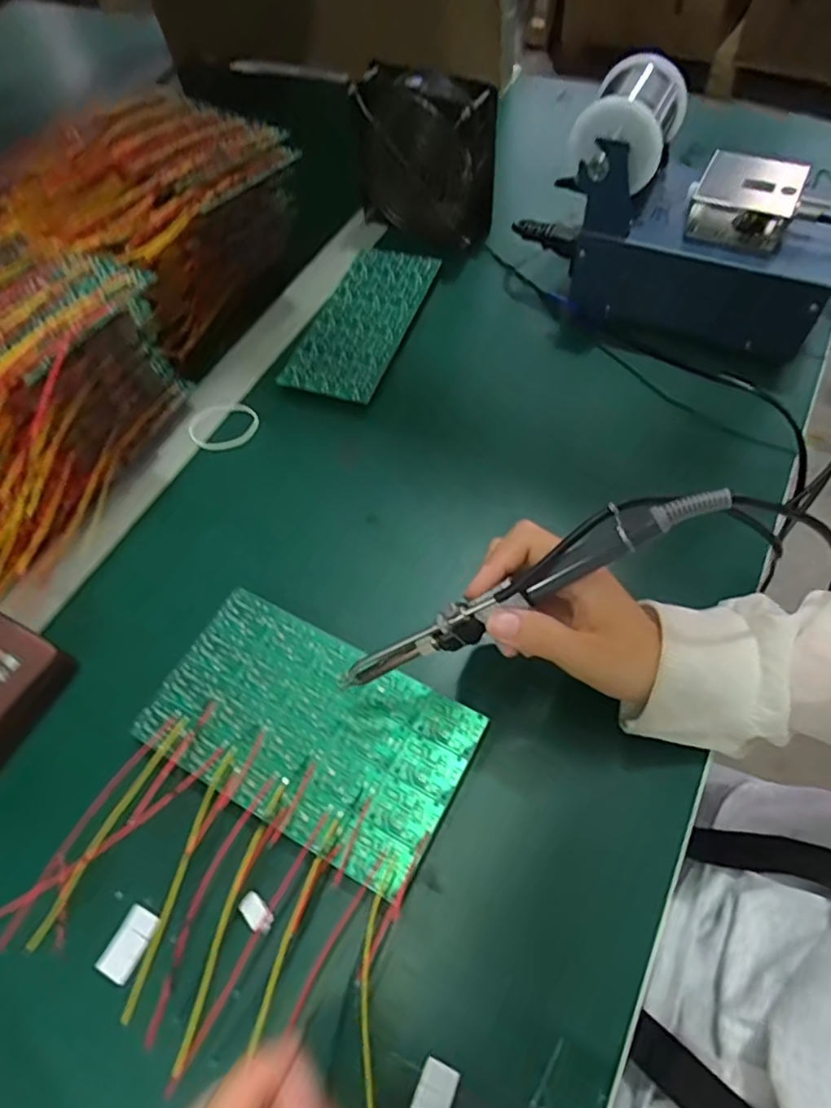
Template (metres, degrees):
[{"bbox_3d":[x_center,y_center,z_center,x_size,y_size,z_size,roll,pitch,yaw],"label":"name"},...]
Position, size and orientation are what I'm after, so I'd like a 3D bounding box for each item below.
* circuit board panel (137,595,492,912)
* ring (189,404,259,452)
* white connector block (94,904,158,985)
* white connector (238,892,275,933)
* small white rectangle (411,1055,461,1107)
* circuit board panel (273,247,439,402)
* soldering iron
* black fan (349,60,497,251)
[{"bbox_3d":[-0.060,0.095,0.343,0.171,0.004,0.100,25,65,17],"label":"circuit board panel"},{"bbox_3d":[-0.147,-0.099,0.479,0.048,0.008,0.045,-1,62,3],"label":"ring"},{"bbox_3d":[-0.141,0.192,0.306,0.018,0.004,0.031,22,65,14],"label":"white connector block"},{"bbox_3d":[-0.079,0.178,0.308,0.010,0.004,0.019,-42,67,-17],"label":"white connector"},{"bbox_3d":[0.009,0.234,0.271,0.016,0.004,0.020,24,66,15],"label":"small white rectangle"},{"bbox_3d":[-0.043,-0.191,0.507,0.077,0.007,0.163,19,65,13],"label":"circuit board panel"},{"bbox_3d":[0.046,0.017,0.294,0.200,0.019,0.025,-33,61,17],"label":"soldering iron"},{"bbox_3d":[0.009,-0.338,0.524,0.116,0.106,0.042,28,66,16],"label":"black fan"}]

